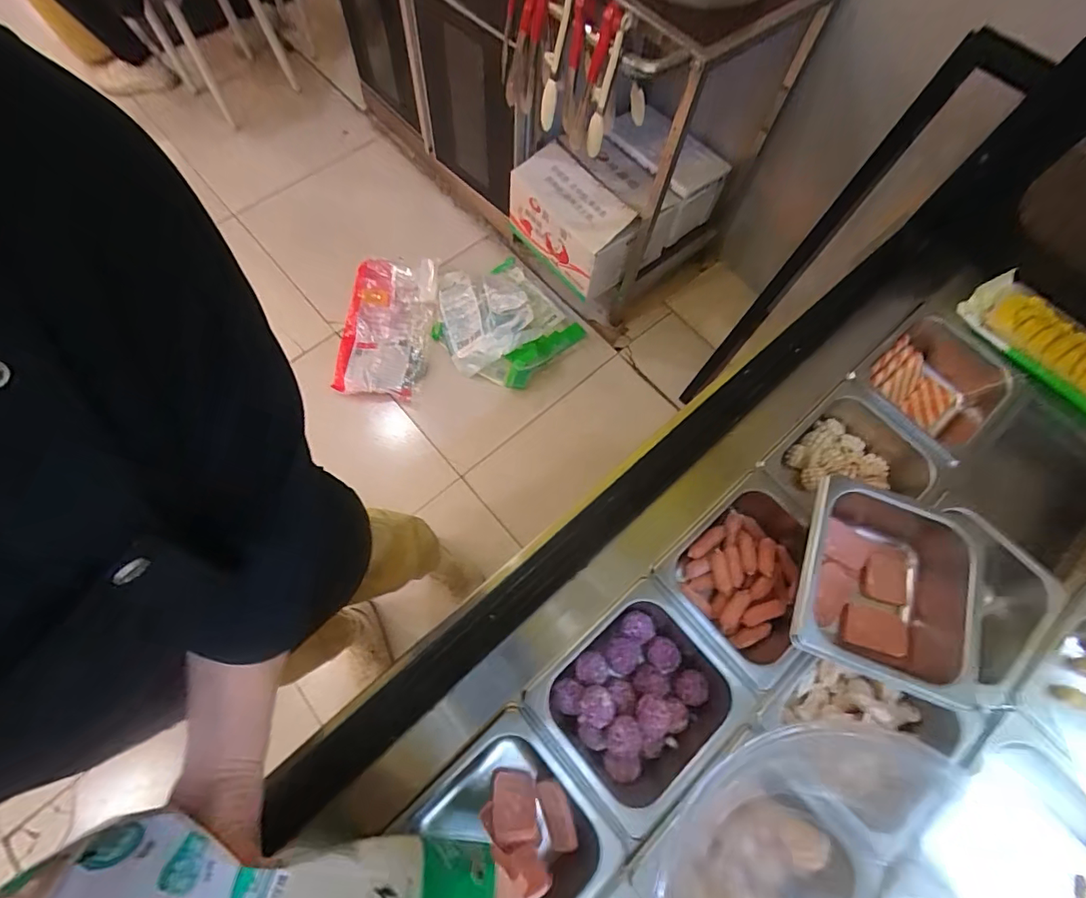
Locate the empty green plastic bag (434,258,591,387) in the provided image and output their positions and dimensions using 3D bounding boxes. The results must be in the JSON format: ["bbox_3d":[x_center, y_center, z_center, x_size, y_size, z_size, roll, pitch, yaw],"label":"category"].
[{"bbox_3d":[-0.134,-0.404,1.432,0.370,0.176,0.421,-40,75,-16],"label":"empty green plastic bag"}]

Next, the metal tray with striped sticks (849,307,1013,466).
[{"bbox_3d":[0.486,-0.073,0.632,0.172,0.071,0.155,-40,75,-15],"label":"metal tray with striped sticks"}]

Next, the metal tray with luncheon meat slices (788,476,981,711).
[{"bbox_3d":[0.337,0.138,0.484,0.180,0.075,0.178,19,69,5],"label":"metal tray with luncheon meat slices"}]

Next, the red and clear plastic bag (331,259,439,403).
[{"bbox_3d":[-0.464,-0.364,1.471,0.273,0.042,0.433,2,72,8],"label":"red and clear plastic bag"}]

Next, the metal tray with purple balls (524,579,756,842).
[{"bbox_3d":[0.094,0.248,0.490,0.165,0.058,0.161,-38,75,-15],"label":"metal tray with purple balls"}]

